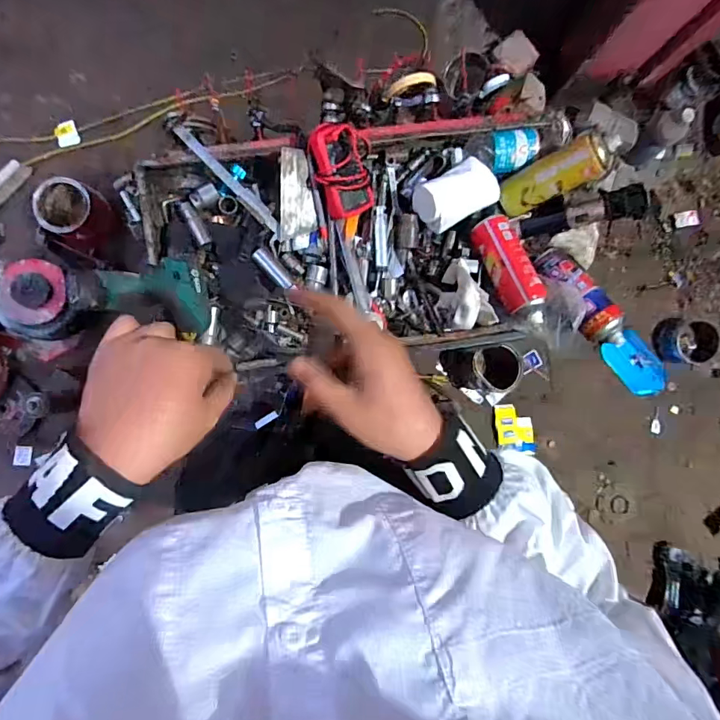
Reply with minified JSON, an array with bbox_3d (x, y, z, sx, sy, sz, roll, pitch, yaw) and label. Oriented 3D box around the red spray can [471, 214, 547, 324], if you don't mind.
[{"bbox_3d":[0.243,-0.146,0.736,0.062,0.061,0.186,-20,90,-7],"label":"red spray can"}]

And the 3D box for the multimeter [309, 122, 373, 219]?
[{"bbox_3d":[-0.026,-0.302,0.727,0.088,0.046,0.139,-31,124,-21],"label":"multimeter"}]

